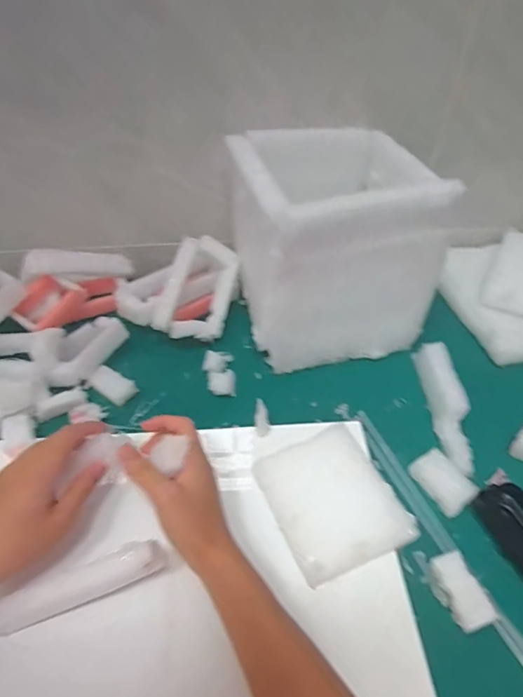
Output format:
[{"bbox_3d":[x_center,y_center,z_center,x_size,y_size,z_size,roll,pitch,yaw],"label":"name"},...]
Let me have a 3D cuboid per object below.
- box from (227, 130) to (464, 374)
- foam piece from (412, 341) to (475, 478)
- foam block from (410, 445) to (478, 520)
[{"bbox_3d":[0.078,-0.128,0.578,0.212,0.231,0.208,-12,48,-13],"label":"box"},{"bbox_3d":[0.219,0.062,0.535,0.031,0.047,0.170,1,47,-1],"label":"foam piece"},{"bbox_3d":[0.191,0.139,0.474,0.038,0.018,0.062,-22,51,-21],"label":"foam block"}]

